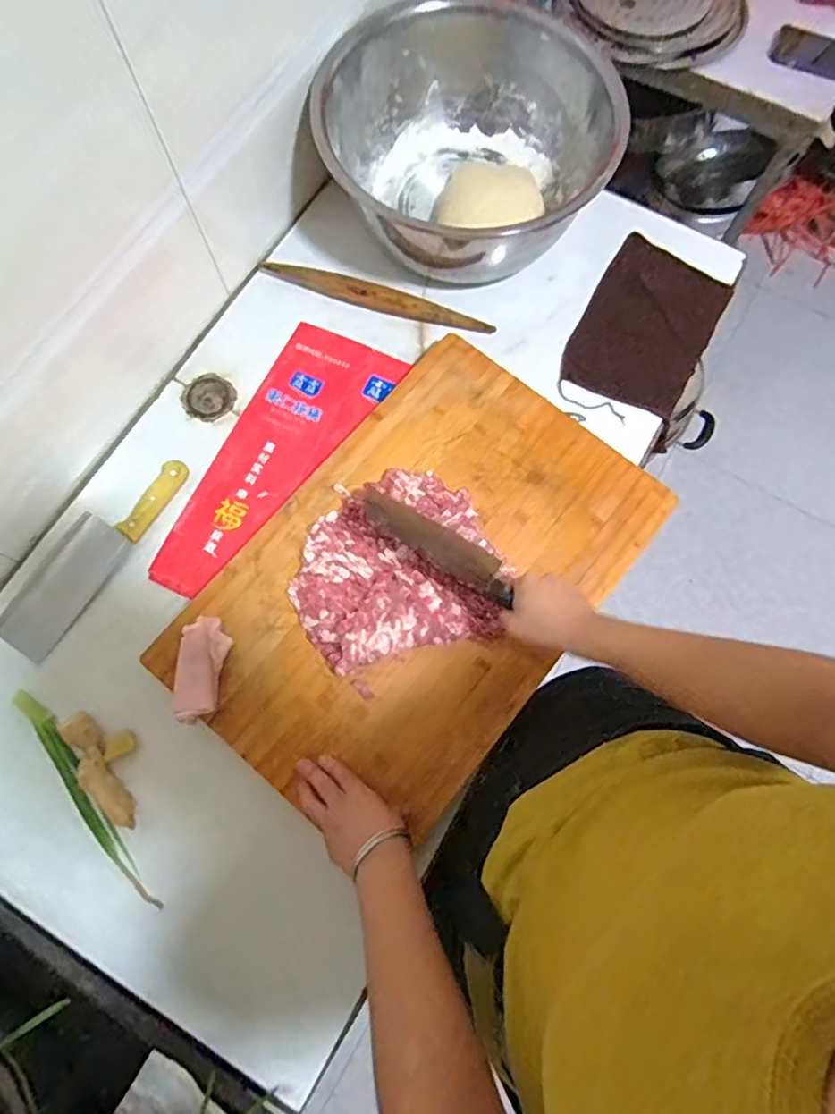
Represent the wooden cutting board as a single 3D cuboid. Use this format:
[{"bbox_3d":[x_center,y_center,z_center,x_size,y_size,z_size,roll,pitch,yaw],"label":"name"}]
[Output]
[{"bbox_3d":[0.006,0.020,0.688,0.365,0.022,0.554,39,79,10],"label":"wooden cutting board"}]

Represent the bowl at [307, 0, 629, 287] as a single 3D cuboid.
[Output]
[{"bbox_3d":[0.079,-0.561,0.796,0.358,0.179,0.363,0,74,0],"label":"bowl"}]

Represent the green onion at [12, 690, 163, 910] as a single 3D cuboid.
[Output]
[{"bbox_3d":[-0.365,0.264,0.636,0.030,0.023,0.275,-34,77,-9],"label":"green onion"}]

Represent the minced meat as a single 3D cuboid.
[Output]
[{"bbox_3d":[-0.026,0.006,0.674,0.239,0.034,0.212,-13,74,-4],"label":"minced meat"}]

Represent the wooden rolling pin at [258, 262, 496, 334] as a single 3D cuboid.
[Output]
[{"bbox_3d":[-0.055,-0.360,0.806,0.322,0.029,0.036,14,75,4],"label":"wooden rolling pin"}]

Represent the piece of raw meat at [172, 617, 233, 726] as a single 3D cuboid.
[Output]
[{"bbox_3d":[-0.239,0.124,0.642,0.048,0.031,0.114,6,74,2],"label":"piece of raw meat"}]

